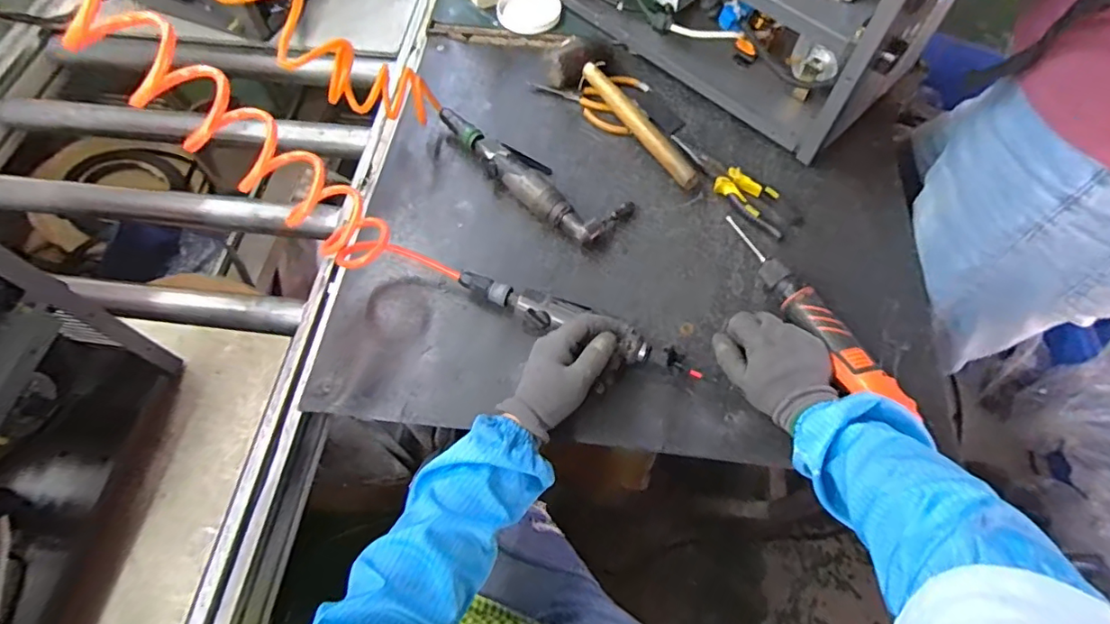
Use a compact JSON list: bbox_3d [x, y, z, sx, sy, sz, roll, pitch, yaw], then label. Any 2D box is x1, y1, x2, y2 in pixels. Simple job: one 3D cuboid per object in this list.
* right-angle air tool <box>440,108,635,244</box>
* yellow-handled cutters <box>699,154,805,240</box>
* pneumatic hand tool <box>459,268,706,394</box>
[{"bbox_3d":[-0.046,-0.183,0.721,0.296,0.038,0.089,33,68,16],"label":"right-angle air tool"},{"bbox_3d":[0.248,-0.157,0.712,0.053,0.018,0.154,-40,70,-17],"label":"yellow-handled cutters"},{"bbox_3d":[0.022,0.016,0.618,0.288,0.046,0.044,21,66,10],"label":"pneumatic hand tool"}]

